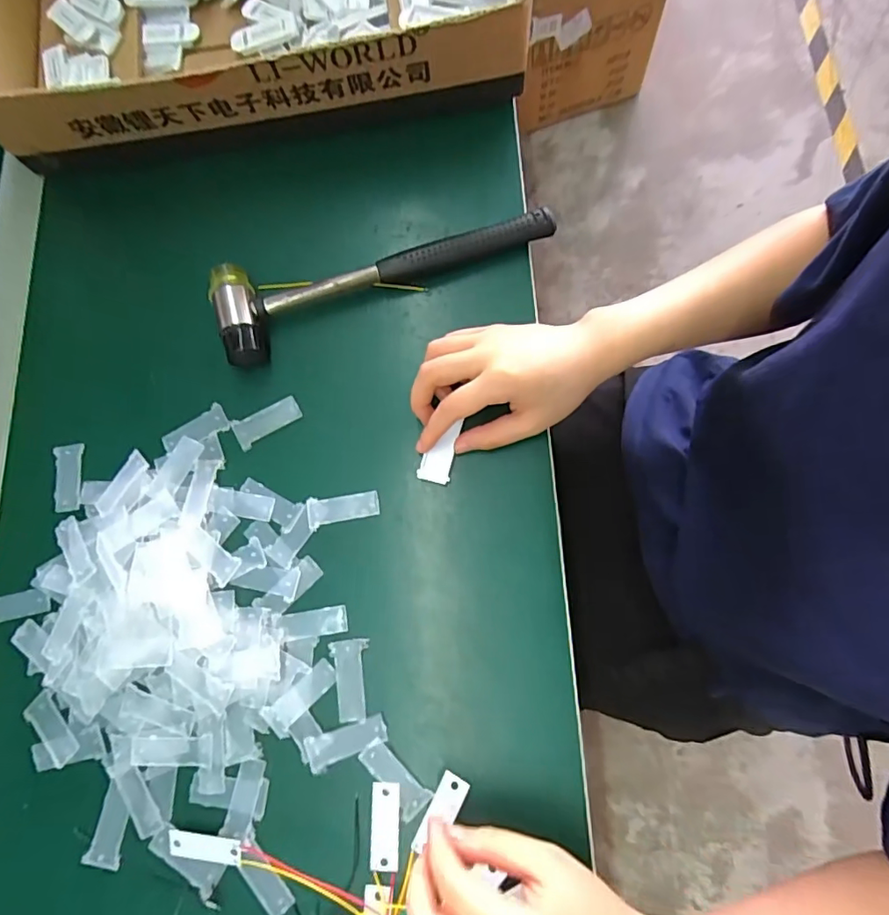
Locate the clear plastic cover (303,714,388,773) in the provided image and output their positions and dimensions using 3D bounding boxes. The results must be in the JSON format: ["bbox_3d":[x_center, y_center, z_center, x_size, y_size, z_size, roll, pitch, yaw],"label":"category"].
[{"bbox_3d":[-0.060,0.173,0.319,0.048,0.005,0.019,-23,76,1],"label":"clear plastic cover"}]

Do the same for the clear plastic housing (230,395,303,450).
[{"bbox_3d":[-0.126,-0.026,0.372,0.049,0.009,0.021,-26,76,0],"label":"clear plastic housing"}]

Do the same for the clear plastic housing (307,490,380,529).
[{"bbox_3d":[-0.069,0.035,0.353,0.048,0.004,0.020,-7,76,4],"label":"clear plastic housing"}]

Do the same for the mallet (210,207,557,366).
[{"bbox_3d":[-0.047,-0.141,0.378,0.246,0.026,0.067,-23,76,1],"label":"mallet"}]

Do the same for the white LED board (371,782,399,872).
[{"bbox_3d":[-0.036,0.220,0.313,0.017,0.007,0.047,-1,77,6],"label":"white LED board"}]

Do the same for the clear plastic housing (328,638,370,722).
[{"bbox_3d":[-0.060,0.140,0.328,0.023,0.004,0.048,-5,77,5],"label":"clear plastic housing"}]

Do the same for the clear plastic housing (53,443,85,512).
[{"bbox_3d":[-0.270,0.014,0.375,0.021,0.005,0.048,-6,77,5],"label":"clear plastic housing"}]

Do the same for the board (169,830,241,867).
[{"bbox_3d":[-0.143,0.233,0.310,0.045,0.006,0.013,3,78,7],"label":"board"}]

